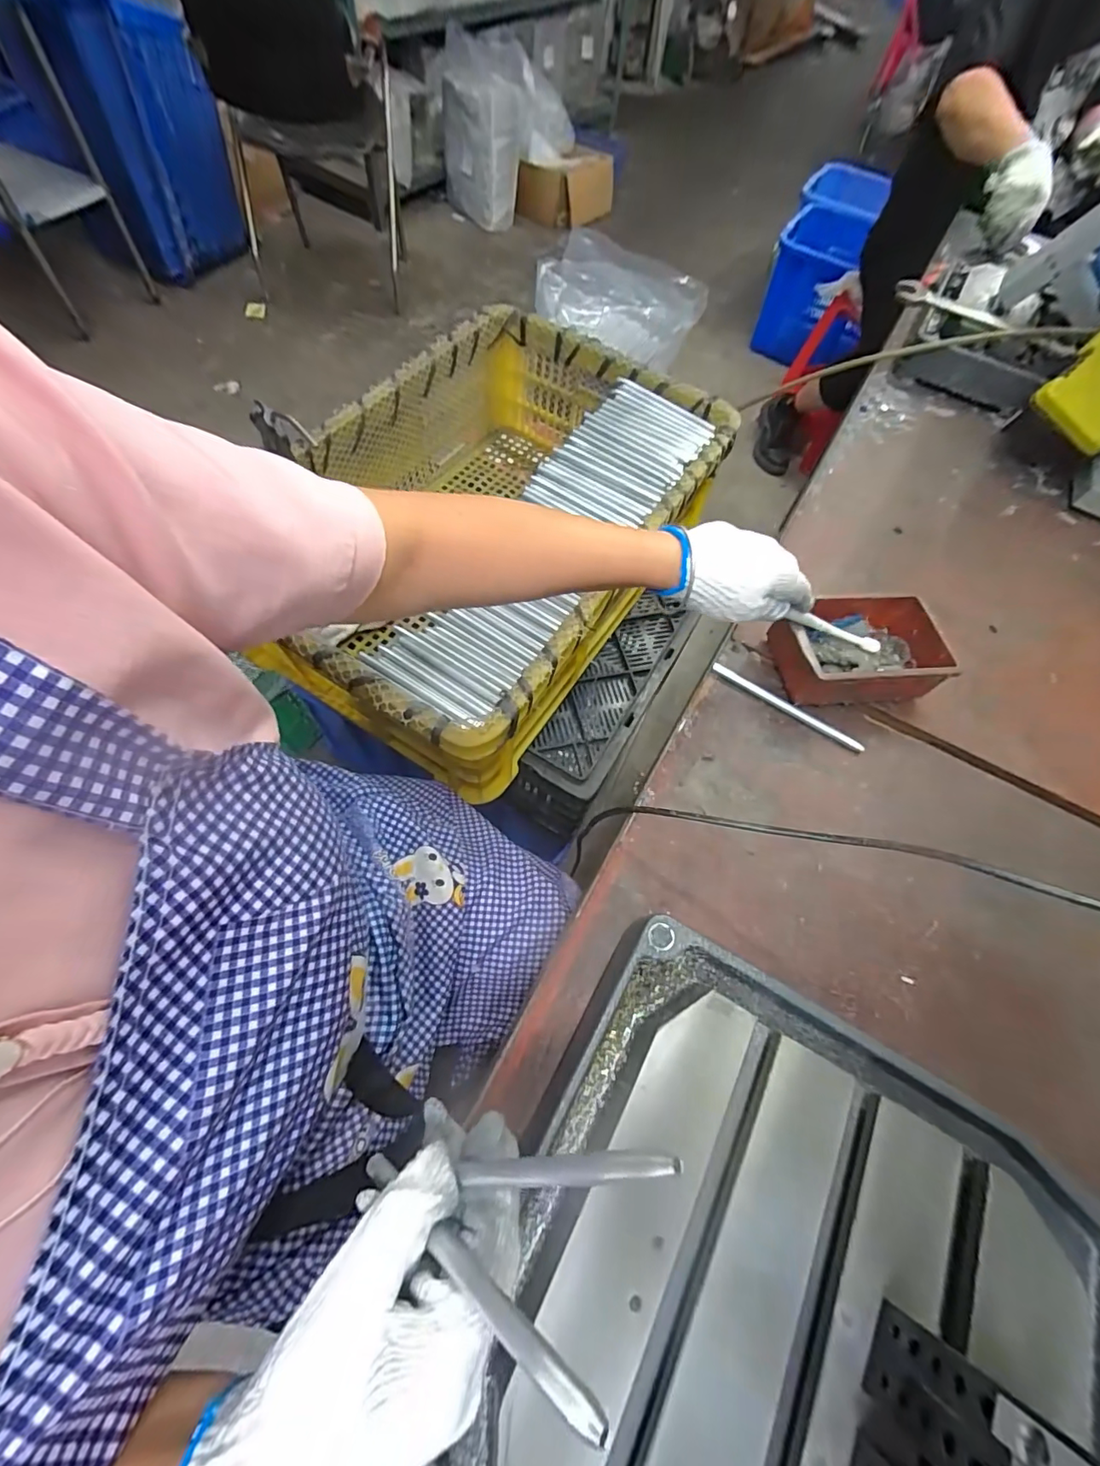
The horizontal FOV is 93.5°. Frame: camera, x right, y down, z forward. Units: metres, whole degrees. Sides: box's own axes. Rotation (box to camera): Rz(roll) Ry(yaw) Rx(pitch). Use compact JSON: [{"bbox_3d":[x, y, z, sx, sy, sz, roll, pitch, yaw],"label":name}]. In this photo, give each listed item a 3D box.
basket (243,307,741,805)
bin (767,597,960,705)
[{"bbox_3d":[-0.076,-0.281,0.698,0.433,0.182,0.633,30,64,12],"label":"basket"},{"bbox_3d":[0.286,-0.077,0.490,0.139,0.060,0.095,-3,62,-6],"label":"bin"}]

